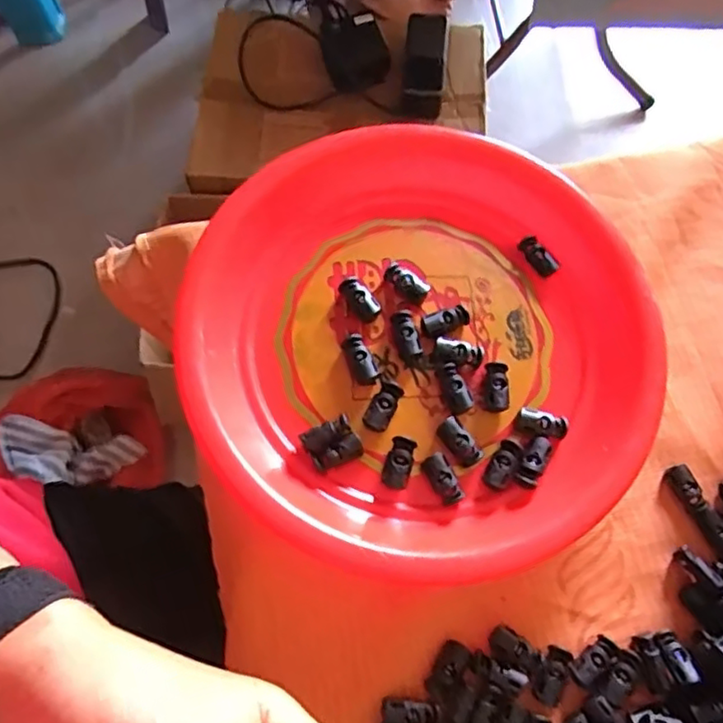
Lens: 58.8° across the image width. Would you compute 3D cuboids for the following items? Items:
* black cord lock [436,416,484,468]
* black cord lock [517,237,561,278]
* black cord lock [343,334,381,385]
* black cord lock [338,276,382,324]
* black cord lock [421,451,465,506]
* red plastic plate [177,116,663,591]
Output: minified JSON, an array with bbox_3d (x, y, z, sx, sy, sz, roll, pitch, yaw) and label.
[{"bbox_3d":[0.053,0.043,0.342,0.013,0.008,0.028,-38,89,-16],"label":"black cord lock"},{"bbox_3d":[0.107,-0.064,0.389,0.011,0.008,0.026,-42,89,-17],"label":"black cord lock"},{"bbox_3d":[0.000,-0.001,0.353,0.015,0.010,0.027,-25,71,-12],"label":"black cord lock"},{"bbox_3d":[-0.001,-0.036,0.367,0.013,0.008,0.028,-35,74,-16],"label":"black cord lock"},{"bbox_3d":[0.043,0.062,0.335,0.012,0.009,0.028,-30,87,-14],"label":"black cord lock"},{"bbox_3d":[0.034,-0.013,0.361,0.244,0.045,0.255,1,68,-3],"label":"red plastic plate"}]

